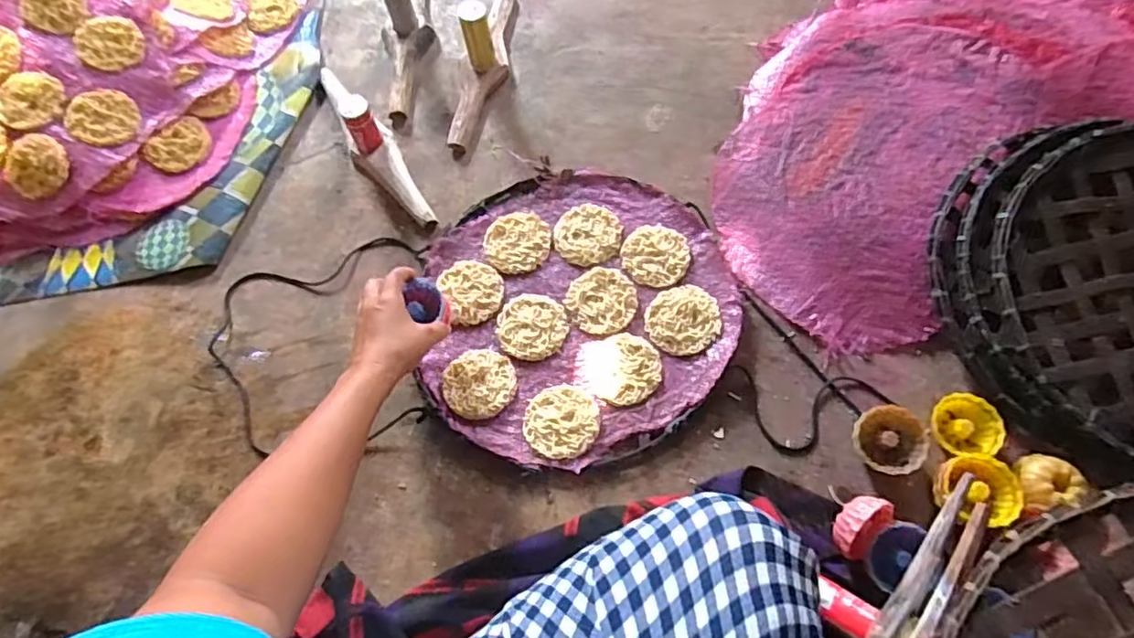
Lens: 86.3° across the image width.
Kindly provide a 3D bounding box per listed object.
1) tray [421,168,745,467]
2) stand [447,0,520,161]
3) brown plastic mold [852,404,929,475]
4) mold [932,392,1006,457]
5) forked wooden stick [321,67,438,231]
[{"bbox_3d":[0.014,-0.013,0.673,0.332,0.018,0.337,-1,69,2],"label":"tray"},{"bbox_3d":[-0.110,-0.356,0.779,0.062,0.098,0.282,7,69,5],"label":"stand"},{"bbox_3d":[0.312,0.116,0.589,0.063,0.032,0.063,-2,83,13],"label":"brown plastic mold"},{"bbox_3d":[0.391,0.102,0.590,0.057,0.020,0.058,-3,74,28],"label":"mold"},{"bbox_3d":[-0.253,-0.236,0.754,0.052,0.074,0.295,-30,71,-9],"label":"forked wooden stick"}]

